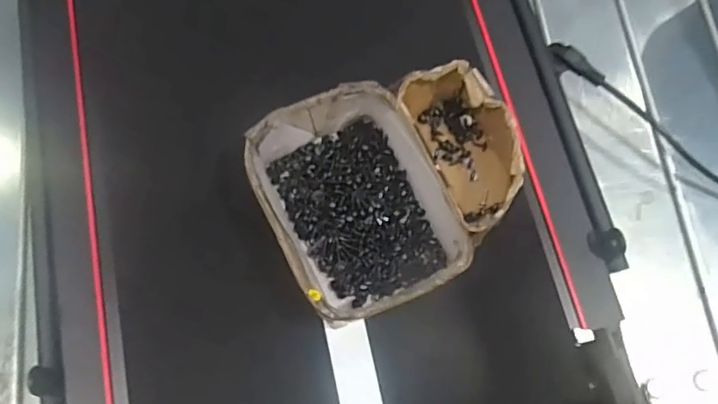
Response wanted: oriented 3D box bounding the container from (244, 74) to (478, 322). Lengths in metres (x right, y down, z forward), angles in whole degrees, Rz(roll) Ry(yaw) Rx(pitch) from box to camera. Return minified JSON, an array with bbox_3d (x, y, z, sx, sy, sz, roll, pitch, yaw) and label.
[{"bbox_3d":[-0.003,0.001,0.454,0.137,0.068,0.184,-27,76,-6],"label":"container"}]

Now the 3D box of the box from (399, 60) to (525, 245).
[{"bbox_3d":[0.094,-0.045,0.467,0.083,0.063,0.149,-25,75,-6],"label":"box"}]

